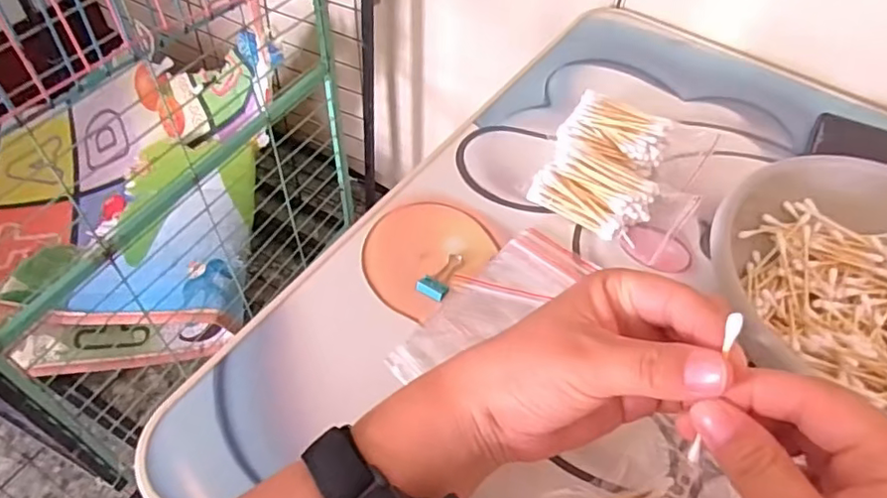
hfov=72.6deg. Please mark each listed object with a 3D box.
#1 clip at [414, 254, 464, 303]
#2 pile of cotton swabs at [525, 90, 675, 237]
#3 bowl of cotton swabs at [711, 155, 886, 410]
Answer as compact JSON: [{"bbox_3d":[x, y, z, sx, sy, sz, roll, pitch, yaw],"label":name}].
[{"bbox_3d":[-0.002,0.016,0.407,0.021,0.006,0.041,20,55,12],"label":"clip"},{"bbox_3d":[0.121,-0.063,0.459,0.082,0.030,0.119,21,55,12],"label":"pile of cotton swabs"},{"bbox_3d":[0.258,0.026,0.382,0.185,0.067,0.169,1,53,-2],"label":"bowl of cotton swabs"}]

